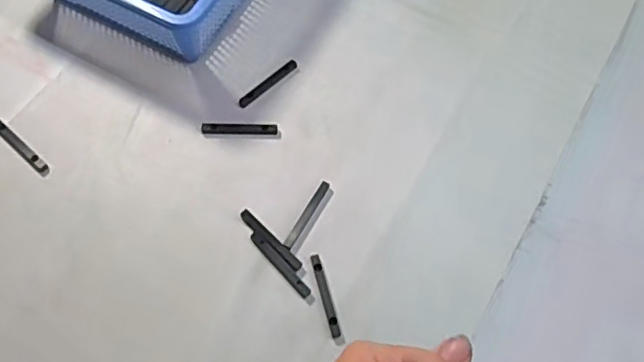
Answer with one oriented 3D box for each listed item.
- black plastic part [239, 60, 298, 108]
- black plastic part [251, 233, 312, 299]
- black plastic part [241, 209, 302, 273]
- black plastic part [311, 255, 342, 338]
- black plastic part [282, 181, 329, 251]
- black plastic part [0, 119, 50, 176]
[{"bbox_3d":[-0.057,-0.103,0.643,0.013,0.004,0.078,42,69,16],"label":"black plastic part"},{"bbox_3d":[-0.038,0.076,0.553,0.013,0.005,0.075,-39,72,-19],"label":"black plastic part"},{"bbox_3d":[-0.047,0.054,0.561,0.075,0.007,0.011,41,69,16],"label":"black plastic part"},{"bbox_3d":[0.004,0.102,0.546,0.008,0.004,0.078,-12,65,-9],"label":"black plastic part"},{"bbox_3d":[-0.014,0.031,0.575,0.009,0.004,0.076,27,66,10],"label":"black plastic part"},{"bbox_3d":[-0.294,-0.034,0.594,0.080,0.004,0.013,41,69,16],"label":"black plastic part"}]

